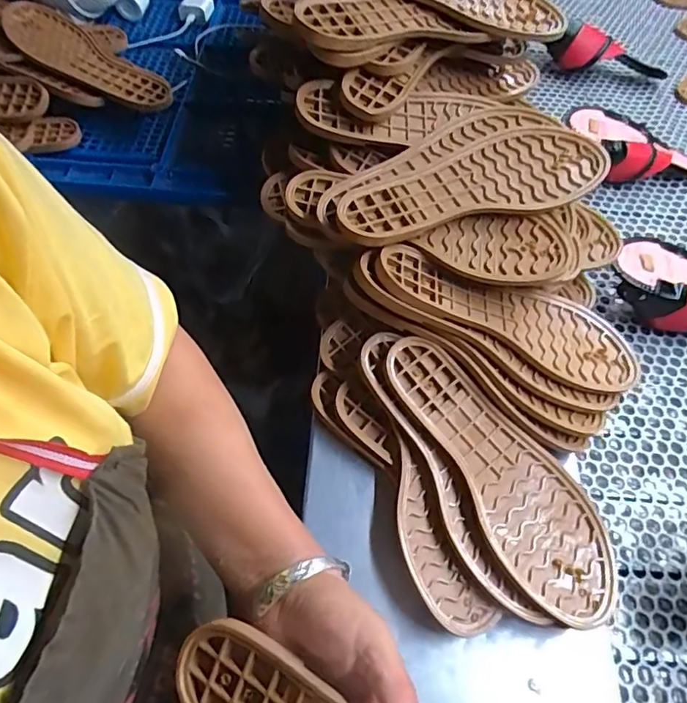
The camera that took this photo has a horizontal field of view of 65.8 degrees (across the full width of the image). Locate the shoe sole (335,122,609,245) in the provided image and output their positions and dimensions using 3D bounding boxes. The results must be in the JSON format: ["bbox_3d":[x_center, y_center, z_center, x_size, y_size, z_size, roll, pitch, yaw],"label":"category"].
[{"bbox_3d":[0.112,-0.158,0.483,0.250,0.028,0.098,-14,60,-11],"label":"shoe sole"}]

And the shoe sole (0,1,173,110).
[{"bbox_3d":[-0.328,-0.375,0.678,0.239,0.020,0.083,32,67,7],"label":"shoe sole"}]

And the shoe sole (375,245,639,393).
[{"bbox_3d":[0.147,-0.033,0.473,0.249,0.016,0.088,21,56,-9],"label":"shoe sole"}]

